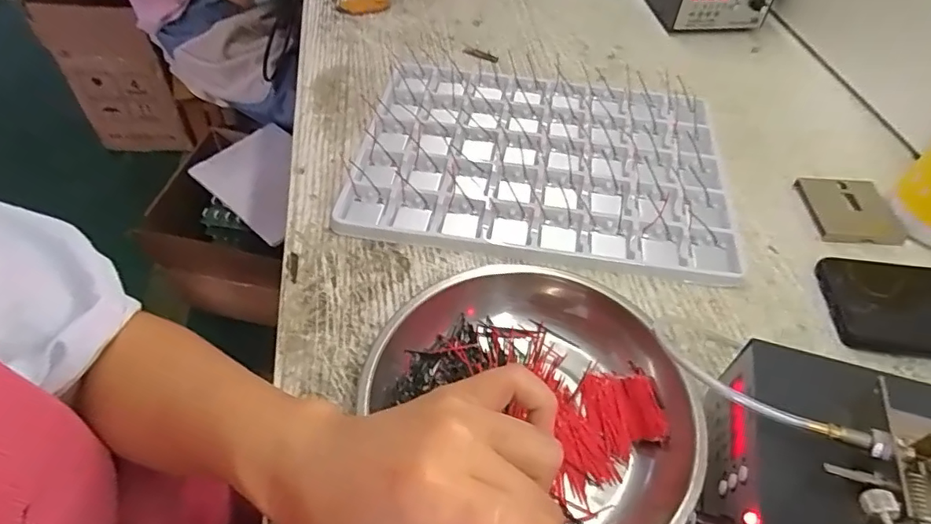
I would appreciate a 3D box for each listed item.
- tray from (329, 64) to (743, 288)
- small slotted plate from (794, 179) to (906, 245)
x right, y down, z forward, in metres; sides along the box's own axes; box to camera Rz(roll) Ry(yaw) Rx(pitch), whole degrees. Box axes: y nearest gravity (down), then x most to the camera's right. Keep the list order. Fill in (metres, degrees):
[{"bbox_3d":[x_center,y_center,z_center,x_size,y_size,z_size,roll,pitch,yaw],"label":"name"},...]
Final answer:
[{"bbox_3d":[0.065,-0.091,0.475,0.309,0.014,0.233,10,52,6],"label":"tray"},{"bbox_3d":[0.319,-0.044,0.453,0.066,0.010,0.067,1,51,-1],"label":"small slotted plate"}]

